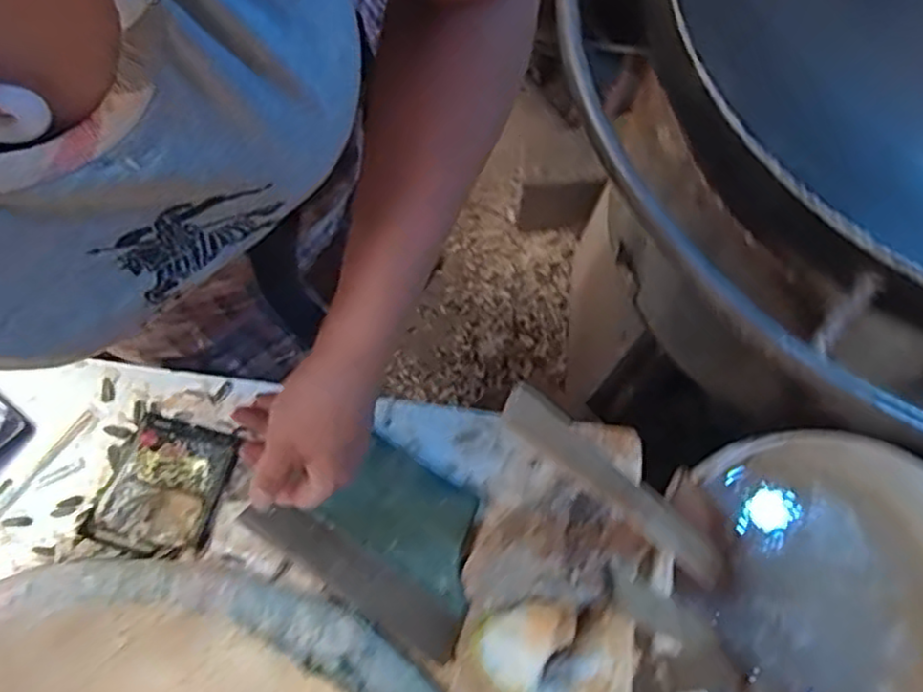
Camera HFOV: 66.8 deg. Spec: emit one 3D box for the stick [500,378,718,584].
[{"bbox_3d":[0.127,0.116,0.517,0.012,0.304,0.030,-2,56,46],"label":"stick"}]

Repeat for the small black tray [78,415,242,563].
[{"bbox_3d":[-0.247,0.118,0.580,0.093,0.010,0.114,13,66,8],"label":"small black tray"}]

